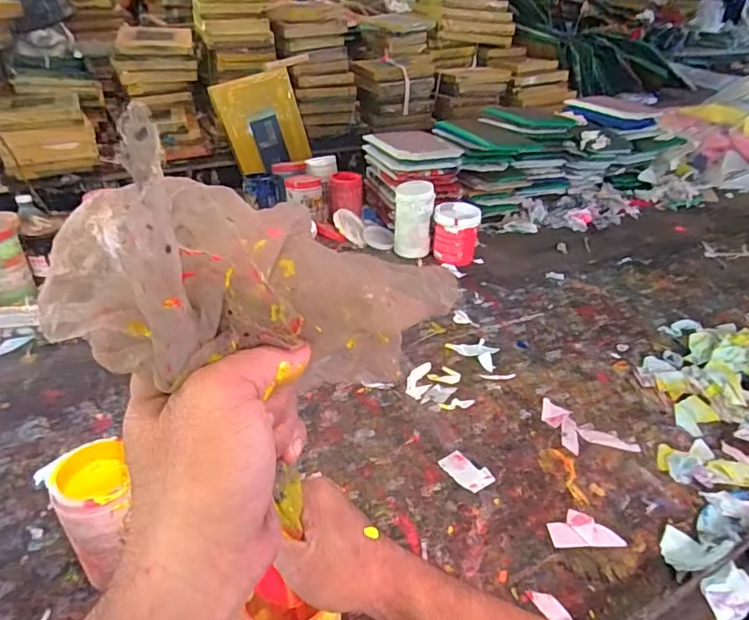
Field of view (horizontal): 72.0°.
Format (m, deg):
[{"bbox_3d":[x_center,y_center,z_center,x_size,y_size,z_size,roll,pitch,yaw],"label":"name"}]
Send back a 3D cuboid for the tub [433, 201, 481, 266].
[{"bbox_3d":[0.206,-0.195,1.317,0.112,0.118,0.125,6,34,5],"label":"tub"}]

